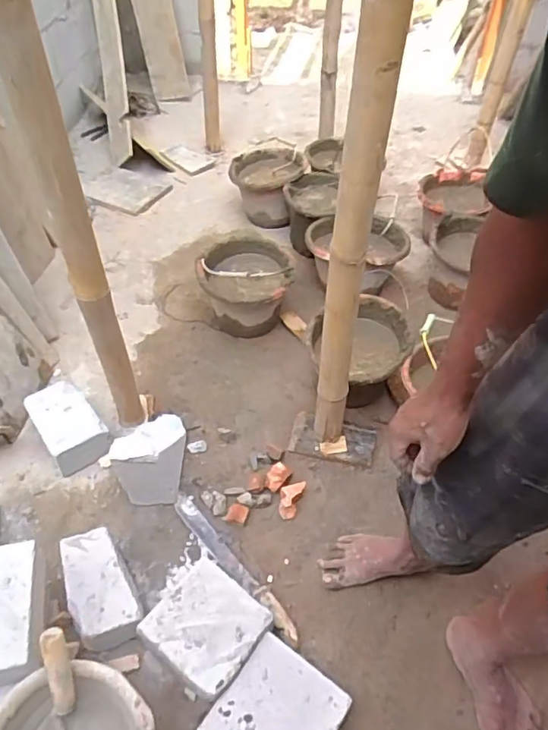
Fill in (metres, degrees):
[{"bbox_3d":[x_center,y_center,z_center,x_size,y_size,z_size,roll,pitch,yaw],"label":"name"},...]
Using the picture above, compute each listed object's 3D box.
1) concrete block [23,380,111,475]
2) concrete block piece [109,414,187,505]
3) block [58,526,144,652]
[{"bbox_3d":[-0.505,0.155,1.326,0.134,0.104,0.204,-29,55,-26],"label":"concrete block"},{"bbox_3d":[-0.279,0.174,1.239,0.133,0.198,0.245,-4,48,-6],"label":"concrete block piece"},{"bbox_3d":[-0.334,0.444,1.048,0.116,0.116,0.194,-20,51,-19],"label":"block"}]

